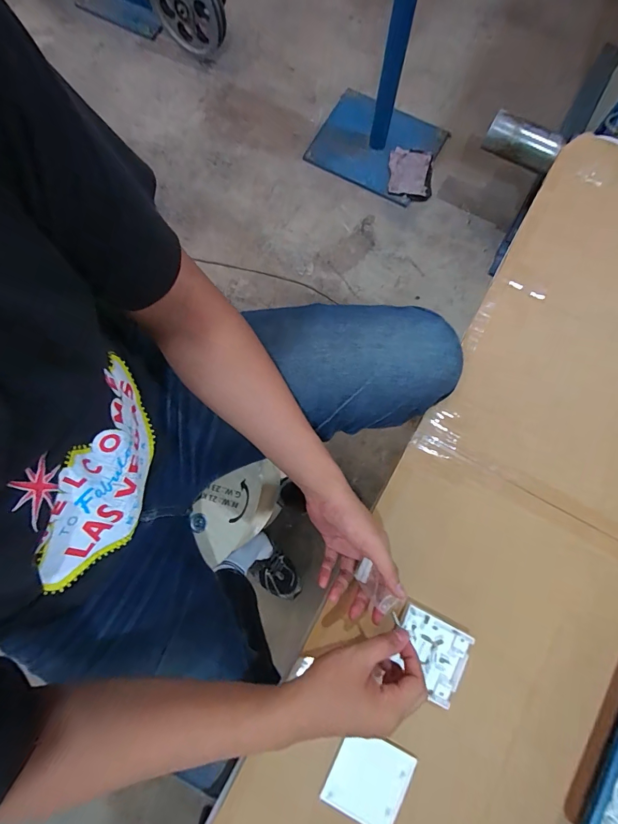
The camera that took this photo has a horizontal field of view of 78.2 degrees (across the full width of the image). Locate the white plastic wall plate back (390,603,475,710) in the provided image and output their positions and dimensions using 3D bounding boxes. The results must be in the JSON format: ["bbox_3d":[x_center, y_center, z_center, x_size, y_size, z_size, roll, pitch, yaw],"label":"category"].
[{"bbox_3d":[0.145,0.294,0.464,0.085,0.010,0.085,26,80,6],"label":"white plastic wall plate back"}]

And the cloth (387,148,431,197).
[{"bbox_3d":[0.378,-0.912,1.444,0.163,0.027,0.184,11,82,-11],"label":"cloth"}]

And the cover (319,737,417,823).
[{"bbox_3d":[0.070,0.428,0.444,0.085,0.015,0.081,26,80,6],"label":"cover"}]

